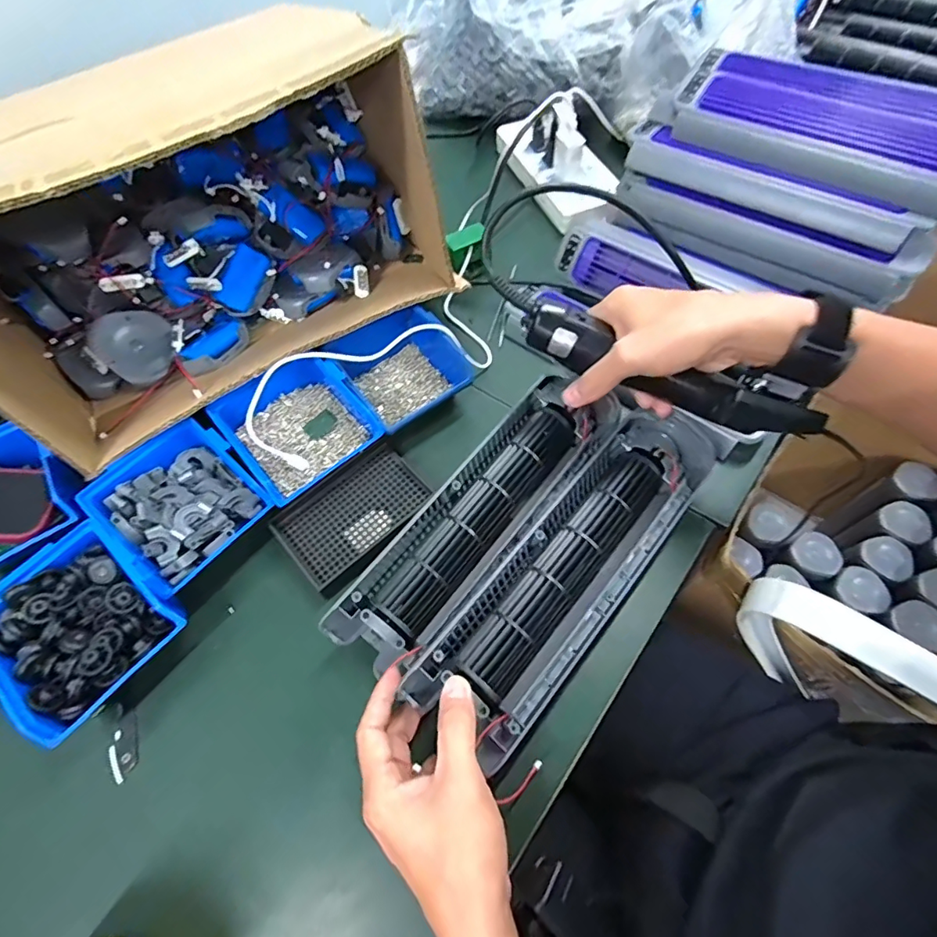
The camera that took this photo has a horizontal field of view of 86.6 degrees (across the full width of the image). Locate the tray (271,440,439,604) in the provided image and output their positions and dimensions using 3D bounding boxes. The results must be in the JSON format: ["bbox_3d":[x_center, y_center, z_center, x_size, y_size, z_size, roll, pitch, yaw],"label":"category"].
[{"bbox_3d":[-0.105,0.041,0.463,0.132,0.010,0.094,-39,66,-16],"label":"tray"}]

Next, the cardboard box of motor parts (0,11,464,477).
[{"bbox_3d":[-0.245,-0.221,0.472,0.410,0.241,0.251,-31,64,-13],"label":"cardboard box of motor parts"}]

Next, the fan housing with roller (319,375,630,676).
[{"bbox_3d":[0.012,0.041,0.429,0.085,0.051,0.300,37,71,21],"label":"fan housing with roller"}]

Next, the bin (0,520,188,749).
[{"bbox_3d":[-0.310,0.131,0.406,0.135,0.060,0.117,35,69,21],"label":"bin"}]

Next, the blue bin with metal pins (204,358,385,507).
[{"bbox_3d":[-0.165,-0.043,0.482,0.122,0.052,0.133,-33,64,-14],"label":"blue bin with metal pins"}]

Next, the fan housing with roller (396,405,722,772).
[{"bbox_3d":[0.086,0.075,0.396,0.088,0.039,0.301,36,70,21],"label":"fan housing with roller"}]

